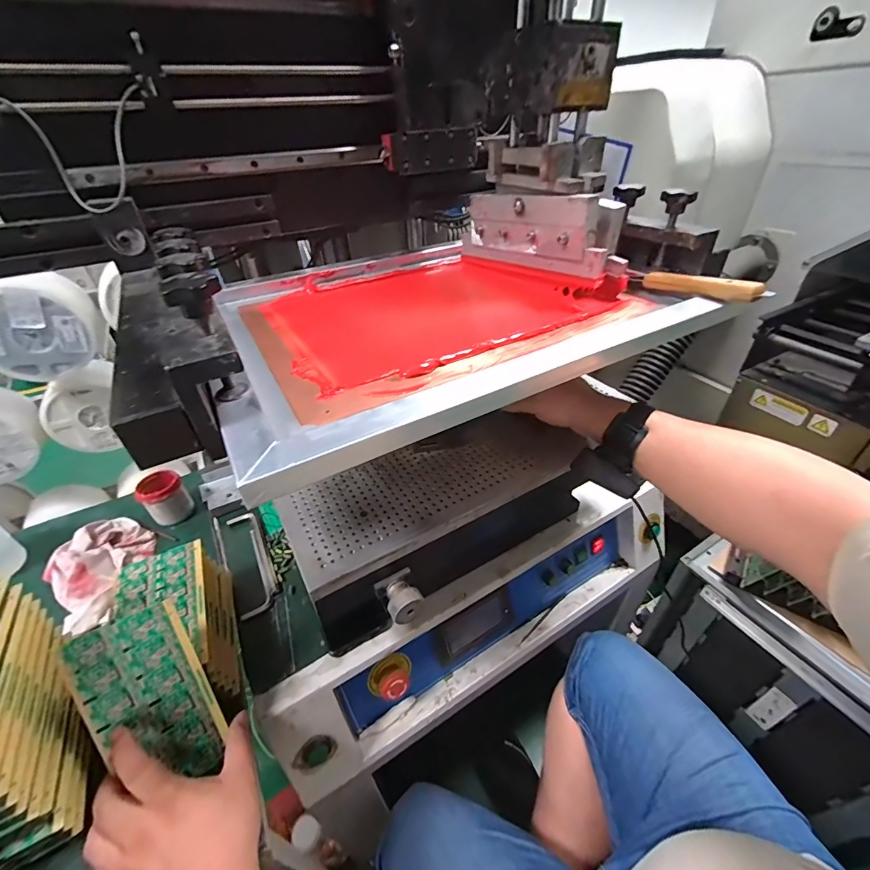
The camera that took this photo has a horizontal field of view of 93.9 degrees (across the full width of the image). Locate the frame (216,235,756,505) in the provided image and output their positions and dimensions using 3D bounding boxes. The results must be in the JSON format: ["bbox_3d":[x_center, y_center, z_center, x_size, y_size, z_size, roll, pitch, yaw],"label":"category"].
[{"bbox_3d":[-0.009,-0.150,0.460,0.465,0.043,0.440,-21,40,-23],"label":"frame"}]

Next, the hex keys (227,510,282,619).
[{"bbox_3d":[-0.273,0.186,0.612,0.053,0.018,0.181,-18,39,-20],"label":"hex keys"}]

